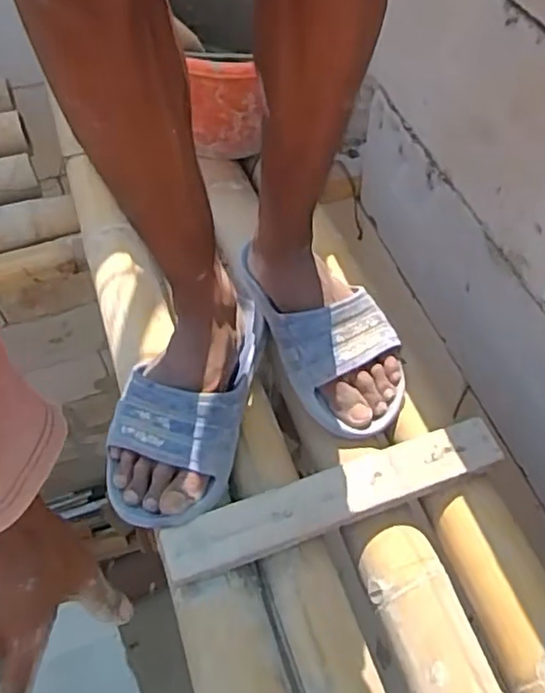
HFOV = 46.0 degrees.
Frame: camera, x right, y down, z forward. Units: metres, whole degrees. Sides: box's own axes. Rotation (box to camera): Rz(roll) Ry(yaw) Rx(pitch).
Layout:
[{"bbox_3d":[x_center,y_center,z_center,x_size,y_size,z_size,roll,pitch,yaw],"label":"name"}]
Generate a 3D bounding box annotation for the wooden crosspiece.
[{"bbox_3d":[0.052,0.129,0.557,0.301,0.020,0.052,-17,52,-10],"label":"wooden crosspiece"}]

